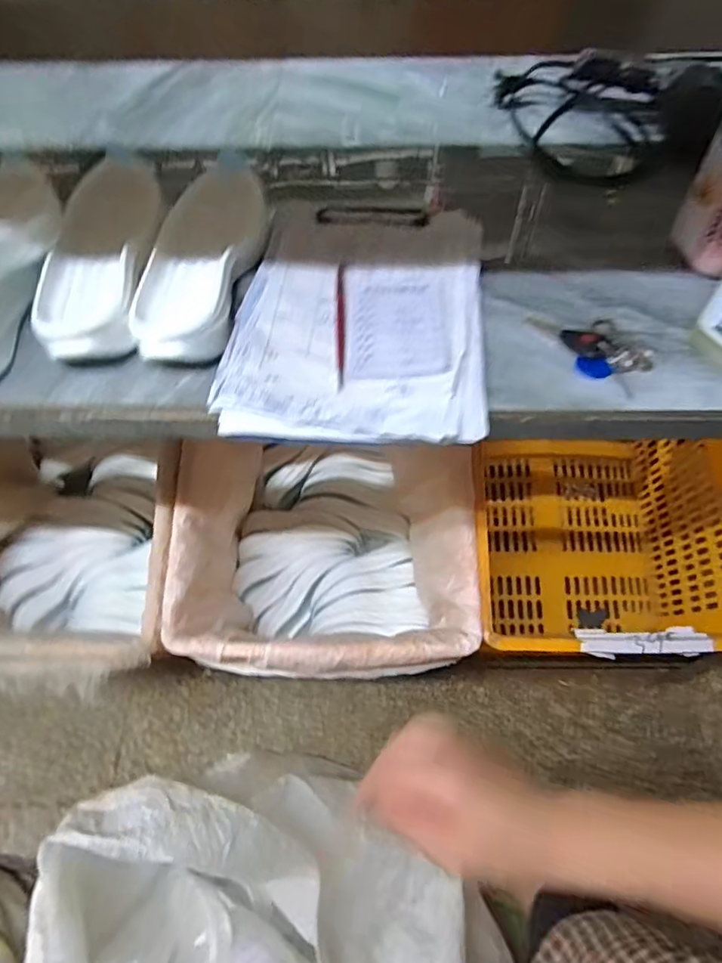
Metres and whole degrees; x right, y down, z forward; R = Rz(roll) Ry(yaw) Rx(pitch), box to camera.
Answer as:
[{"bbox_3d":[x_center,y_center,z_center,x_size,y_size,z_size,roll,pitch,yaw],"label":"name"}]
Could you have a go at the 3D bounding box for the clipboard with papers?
[{"bbox_3d":[0.004,-0.164,0.524,0.216,0.020,0.309,7,58,3],"label":"clipboard with papers"}]

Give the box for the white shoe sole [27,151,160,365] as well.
[{"bbox_3d":[-0.244,-0.224,0.540,0.094,0.032,0.266,-2,58,-3],"label":"white shoe sole"}]

